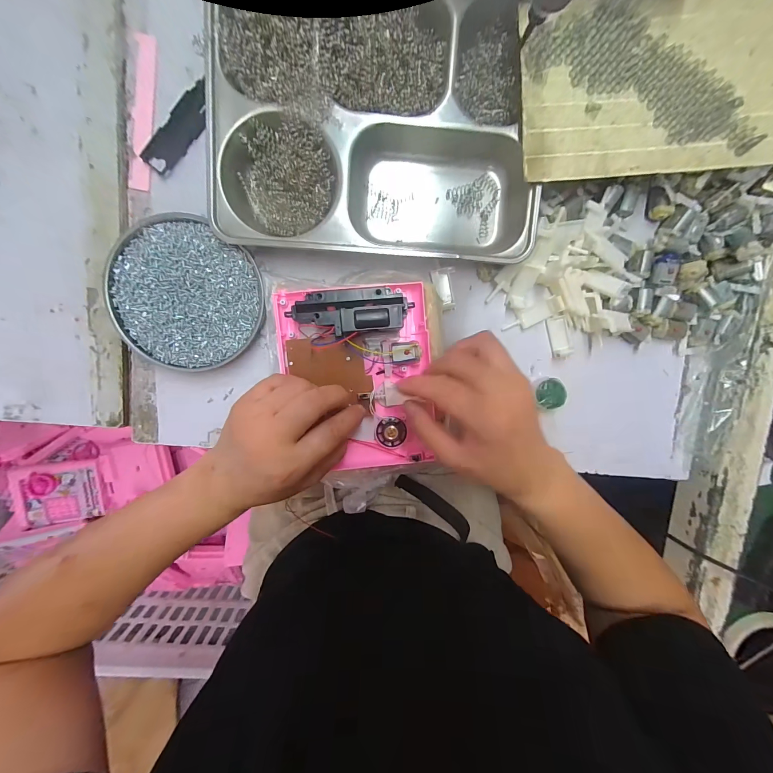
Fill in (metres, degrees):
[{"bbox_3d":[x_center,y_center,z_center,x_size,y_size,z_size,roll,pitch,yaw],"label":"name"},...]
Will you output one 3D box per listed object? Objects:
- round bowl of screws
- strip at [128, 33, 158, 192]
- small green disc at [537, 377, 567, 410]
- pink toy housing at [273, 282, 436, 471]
[{"bbox_3d":[-0.183,-0.081,0.298,0.130,0.018,0.128,0,99,-2],"label":"round bowl of screws"},{"bbox_3d":[-0.215,-0.241,0.286,0.017,0.004,0.126,8,98,-4],"label":"strip"},{"bbox_3d":[0.167,0.006,0.335,0.028,0.017,0.033,-9,99,-1],"label":"small green disc"},{"bbox_3d":[-0.026,-0.005,0.284,0.129,0.039,0.161,-4,97,-2],"label":"pink toy housing"}]

